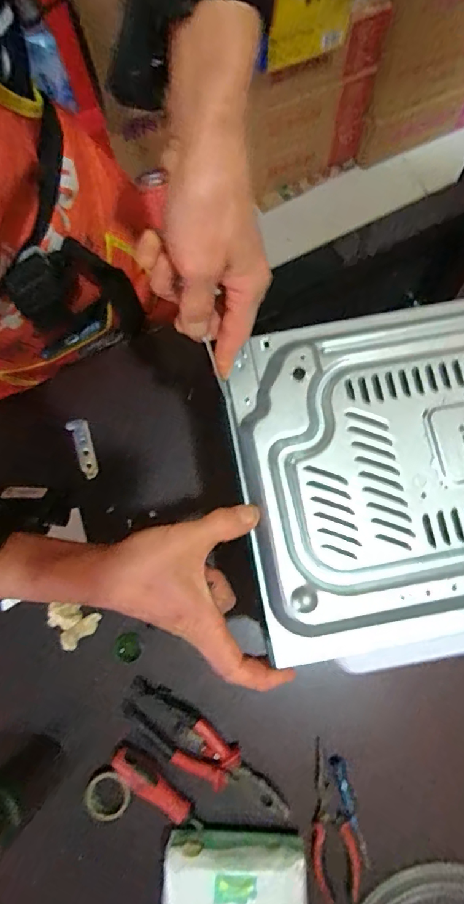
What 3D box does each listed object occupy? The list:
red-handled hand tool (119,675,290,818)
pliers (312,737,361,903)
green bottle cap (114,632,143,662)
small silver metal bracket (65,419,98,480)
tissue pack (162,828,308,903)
[{"bbox_3d":[-0.034,0.336,0.540,0.205,0.029,0.054,34,81,7],"label":"red-handled hand tool"},{"bbox_3d":[0.113,0.404,0.526,0.051,0.021,0.151,2,79,1],"label":"pliers"},{"bbox_3d":[-0.122,0.229,0.564,0.029,0.017,0.033,-22,79,-3],"label":"green bottle cap"},{"bbox_3d":[-0.189,-0.004,0.618,0.024,0.006,0.081,-21,79,-3],"label":"small silver metal bracket"},{"bbox_3d":[0.002,0.450,0.475,0.141,0.069,0.094,3,79,2],"label":"tissue pack"}]

